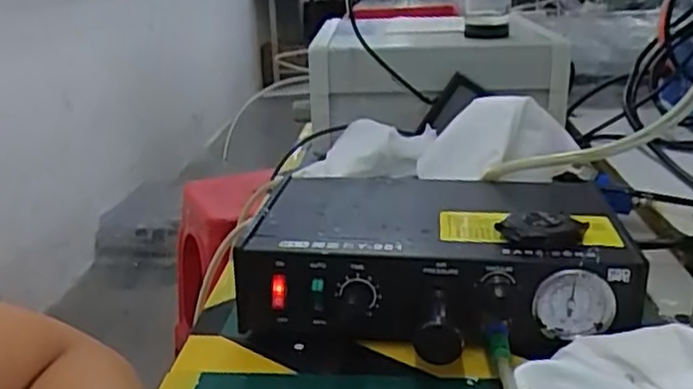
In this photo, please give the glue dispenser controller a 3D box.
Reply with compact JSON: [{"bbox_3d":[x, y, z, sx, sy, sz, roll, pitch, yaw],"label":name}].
[{"bbox_3d":[0.059,0.038,0.453,0.232,0.075,0.172,2,20,11],"label":"glue dispenser controller"}]

